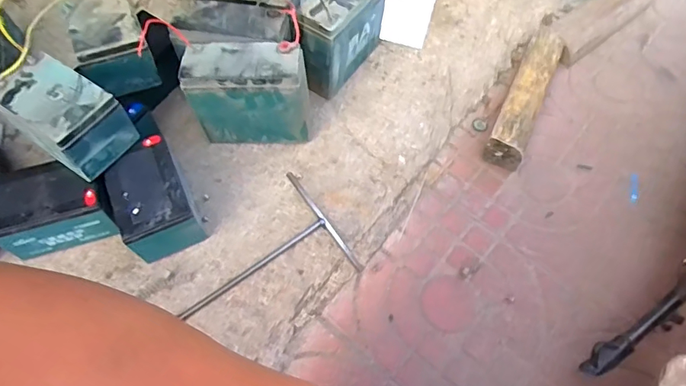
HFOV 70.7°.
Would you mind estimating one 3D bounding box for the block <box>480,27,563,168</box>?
[{"bbox_3d":[0.345,-0.181,0.915,0.067,0.073,0.318,24,63,12],"label":"block"}]

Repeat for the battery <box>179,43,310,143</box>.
[{"bbox_3d":[-0.146,-0.151,0.782,0.178,0.169,0.076,0,59,2],"label":"battery"}]

